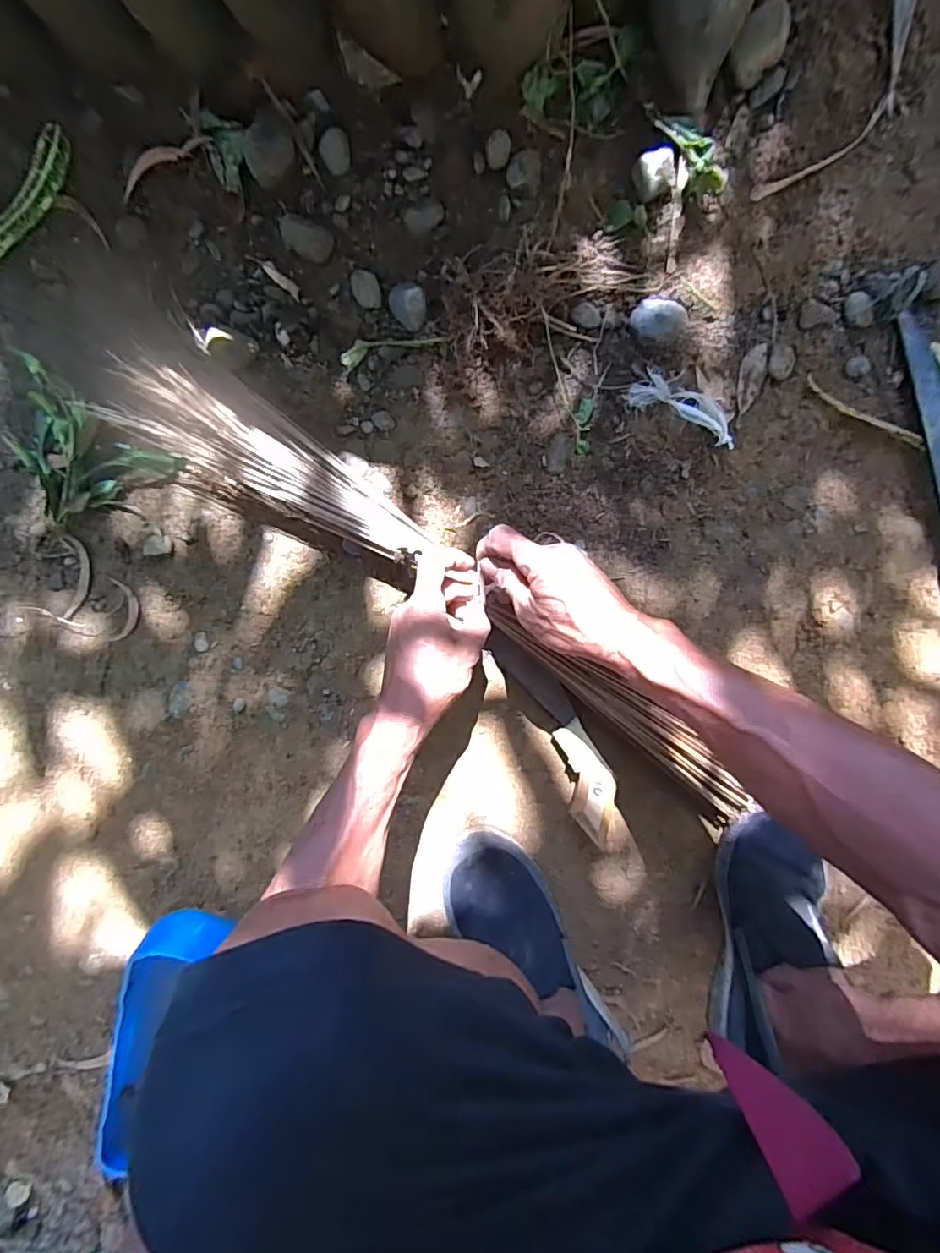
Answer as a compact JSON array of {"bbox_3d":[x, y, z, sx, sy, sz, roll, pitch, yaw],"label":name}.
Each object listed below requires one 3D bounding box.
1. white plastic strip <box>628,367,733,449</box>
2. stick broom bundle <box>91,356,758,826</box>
[{"bbox_3d":[0.226,-0.229,0.563,0.121,0.026,0.038,23,100,-6],"label":"white plastic strip"},{"bbox_3d":[-0.033,-0.036,0.561,0.758,0.062,0.114,35,95,0],"label":"stick broom bundle"}]

